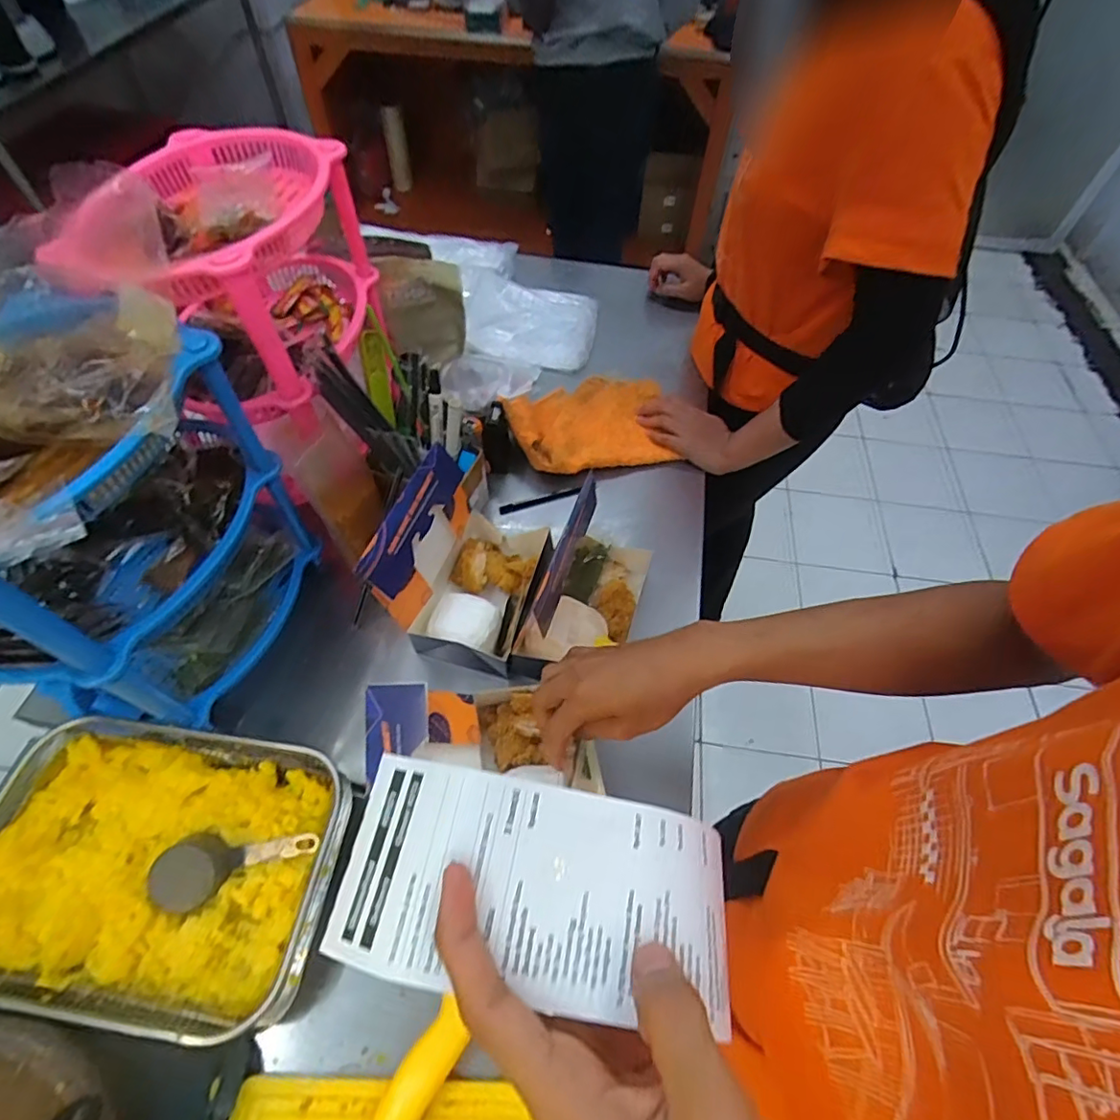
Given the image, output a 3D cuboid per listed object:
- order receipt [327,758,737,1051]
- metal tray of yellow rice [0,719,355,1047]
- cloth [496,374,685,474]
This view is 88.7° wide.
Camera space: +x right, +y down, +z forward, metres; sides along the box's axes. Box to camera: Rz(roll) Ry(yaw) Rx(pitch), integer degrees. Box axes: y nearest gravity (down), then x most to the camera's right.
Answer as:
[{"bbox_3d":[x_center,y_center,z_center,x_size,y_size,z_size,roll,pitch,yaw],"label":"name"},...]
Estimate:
[{"bbox_3d":[-0.008,0.134,0.236,0.161,0.030,0.076,10,56,-1],"label":"order receipt"},{"bbox_3d":[-0.350,0.264,0.499,0.295,0.048,0.210,8,56,3],"label":"metal tray of yellow rice"},{"bbox_3d":[0.043,-0.211,0.839,0.243,0.050,0.187,-7,56,-8],"label":"cloth"}]

